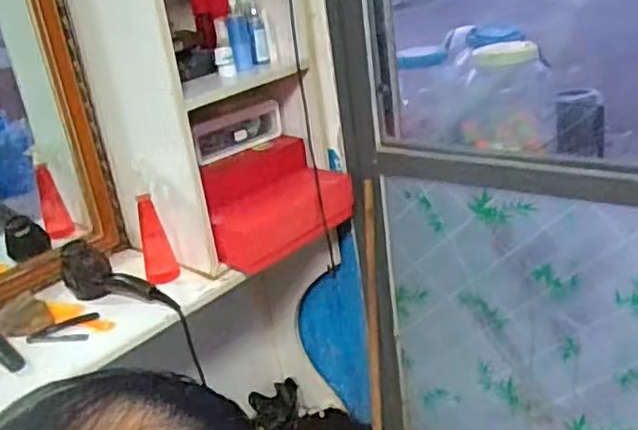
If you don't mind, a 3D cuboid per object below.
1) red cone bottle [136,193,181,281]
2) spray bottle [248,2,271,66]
[{"bbox_3d":[-0.332,0.050,1.372,0.065,0.172,0.056,-11,24,-6],"label":"red cone bottle"},{"bbox_3d":[-0.131,-0.389,1.459,0.033,0.122,0.044,-7,23,3],"label":"spray bottle"}]

